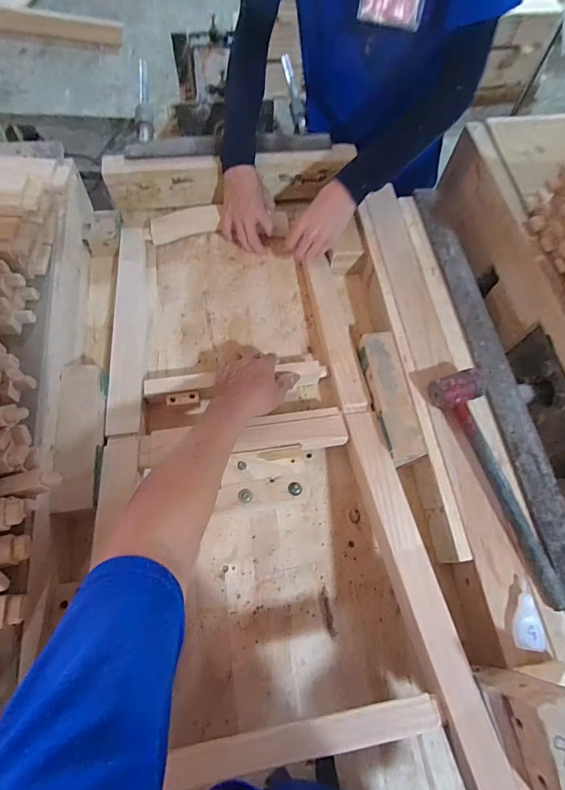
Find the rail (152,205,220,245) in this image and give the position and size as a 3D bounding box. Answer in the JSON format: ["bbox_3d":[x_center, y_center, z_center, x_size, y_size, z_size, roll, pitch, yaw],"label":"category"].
[{"bbox_3d":[-0.196,-0.345,0.814,0.142,0.035,0.042,-27,70,-15],"label":"rail"}]

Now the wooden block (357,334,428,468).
[{"bbox_3d":[0.169,0.000,0.633,0.057,0.031,0.211,-6,66,-6],"label":"wooden block"}]

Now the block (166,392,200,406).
[{"bbox_3d":[-0.158,0.006,0.640,0.051,0.011,0.015,-8,66,-7],"label":"block"}]

